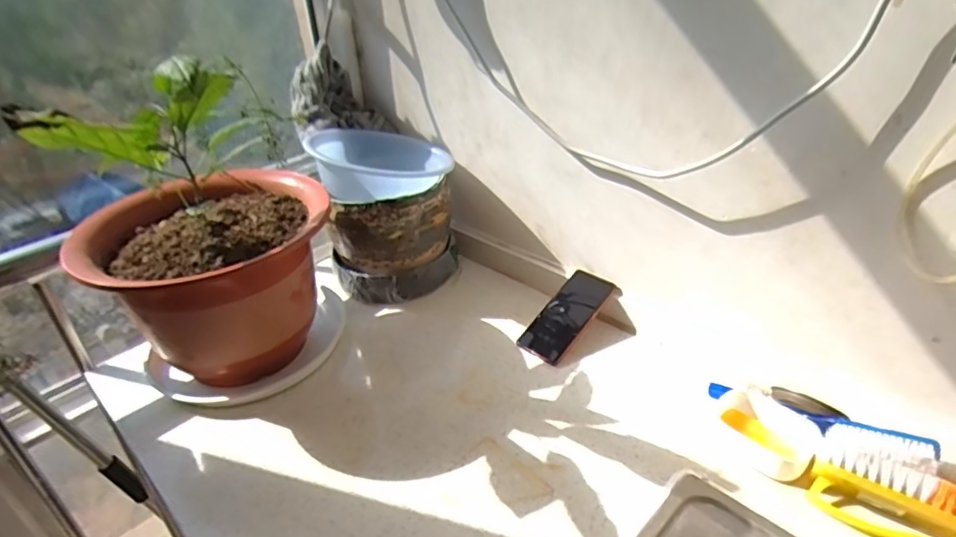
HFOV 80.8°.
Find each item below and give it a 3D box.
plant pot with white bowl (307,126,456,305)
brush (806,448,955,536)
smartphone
[{"bbox_3d":[-0.153,-0.100,0.972,0.208,0.242,0.237,-10,32,-9],"label":"plant pot with white bowl"},{"bbox_3d":[0.407,0.228,0.552,0.133,0.054,0.049,15,37,29],"label":"brush"},{"bbox_3d":[0.133,0.070,0.838,0.077,0.014,0.158,32,68,33],"label":"smartphone"}]

